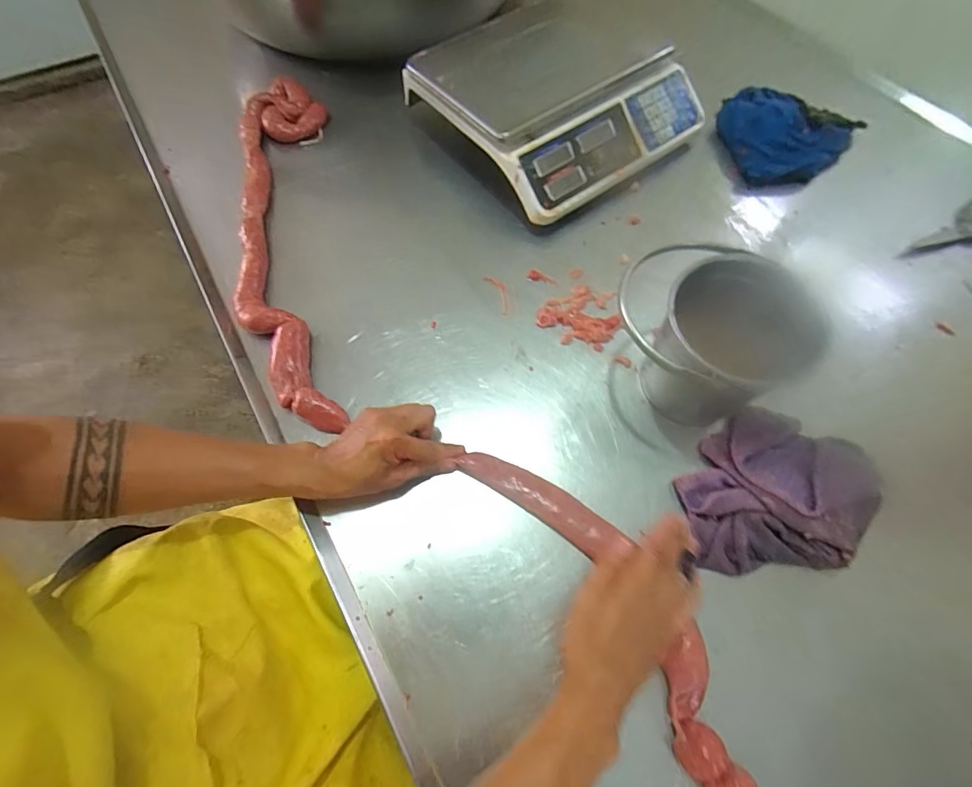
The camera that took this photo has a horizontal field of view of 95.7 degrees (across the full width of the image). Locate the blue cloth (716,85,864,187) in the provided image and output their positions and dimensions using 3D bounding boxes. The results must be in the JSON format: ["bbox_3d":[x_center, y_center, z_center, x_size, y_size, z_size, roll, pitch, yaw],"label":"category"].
[{"bbox_3d":[0.433,-0.386,0.645,0.186,0.067,0.173,31,69,15],"label":"blue cloth"}]

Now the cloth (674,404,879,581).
[{"bbox_3d":[0.287,0.092,0.441,0.180,0.036,0.151,-8,65,-2],"label":"cloth"}]

